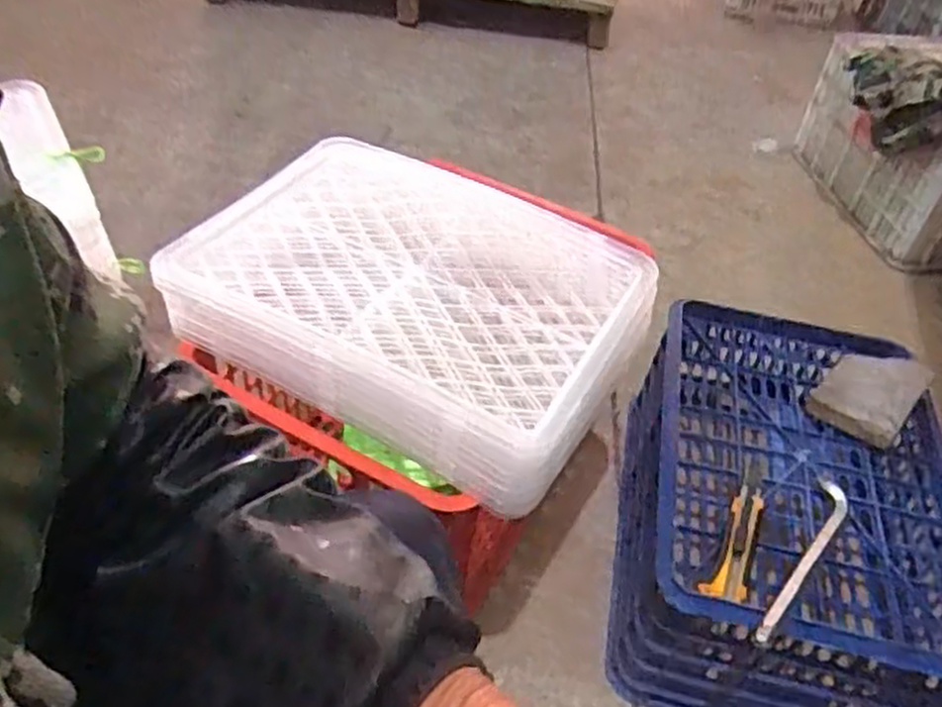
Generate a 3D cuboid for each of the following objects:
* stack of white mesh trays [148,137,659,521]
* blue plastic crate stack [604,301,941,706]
[{"bbox_3d":[-0.059,-0.064,0.794,0.429,0.077,0.358,23,46,16],"label":"stack of white mesh trays"},{"bbox_3d":[0.362,0.178,0.932,0.345,0.199,0.483,10,44,4],"label":"blue plastic crate stack"}]

